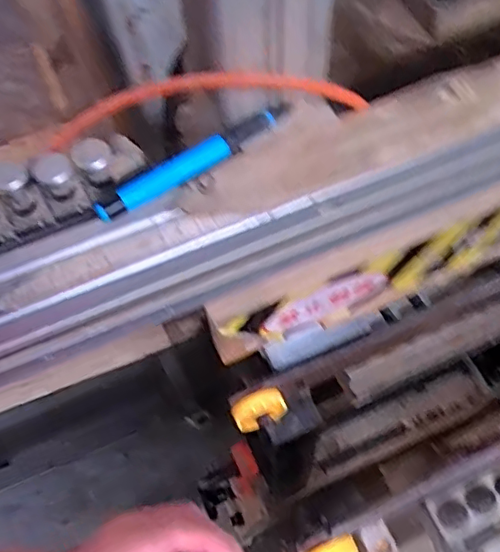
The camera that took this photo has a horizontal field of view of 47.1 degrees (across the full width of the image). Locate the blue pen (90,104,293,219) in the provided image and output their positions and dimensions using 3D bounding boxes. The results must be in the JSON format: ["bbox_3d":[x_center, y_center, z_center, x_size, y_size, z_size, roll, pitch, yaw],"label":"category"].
[{"bbox_3d":[-0.028,-0.066,0.317,0.125,0.016,0.016,-37,65,-16],"label":"blue pen"}]

